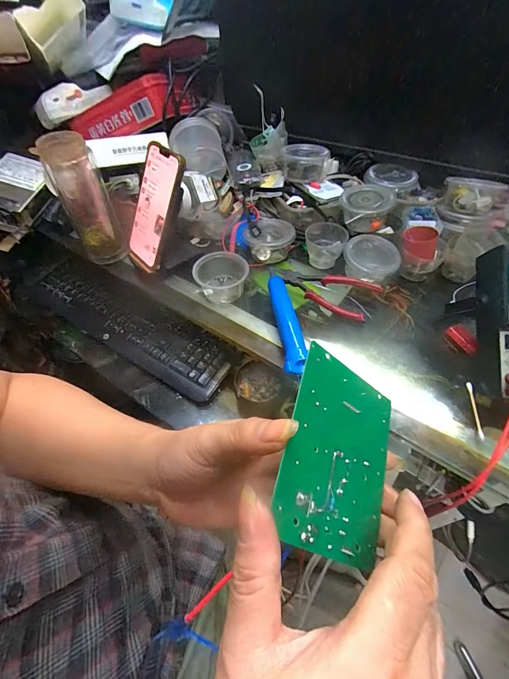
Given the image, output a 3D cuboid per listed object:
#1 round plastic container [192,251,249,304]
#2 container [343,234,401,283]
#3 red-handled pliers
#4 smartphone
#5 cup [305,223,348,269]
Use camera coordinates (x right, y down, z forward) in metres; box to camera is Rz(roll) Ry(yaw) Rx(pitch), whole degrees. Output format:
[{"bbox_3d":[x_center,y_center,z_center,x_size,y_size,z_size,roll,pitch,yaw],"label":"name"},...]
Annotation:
[{"bbox_3d":[-0.050,-0.091,0.481,0.081,0.042,0.067,-6,53,-3],"label":"round plastic container"},{"bbox_3d":[0.174,-0.121,0.496,0.074,0.045,0.074,-1,75,5],"label":"container"},{"bbox_3d":[0.100,-0.076,0.471,0.142,0.014,0.068,27,66,21],"label":"red-handled pliers"},{"bbox_3d":[-0.140,-0.179,0.460,0.017,0.164,0.072,-11,45,-47],"label":"smartphone"},{"bbox_3d":[0.111,-0.150,0.522,0.061,0.045,0.057,-1,53,1],"label":"cup"}]

